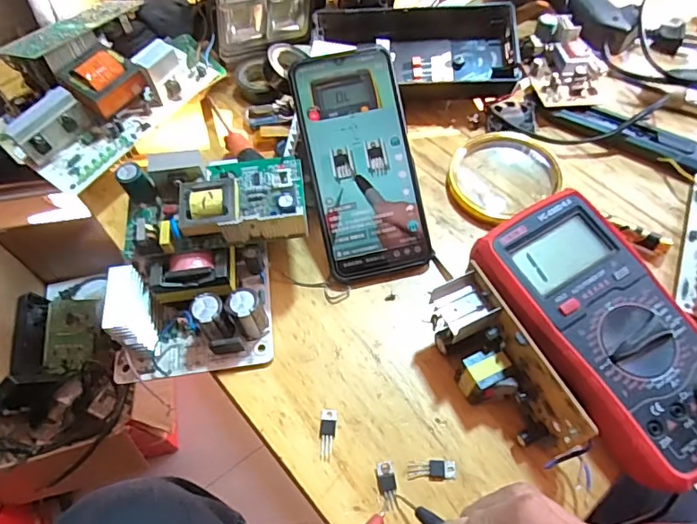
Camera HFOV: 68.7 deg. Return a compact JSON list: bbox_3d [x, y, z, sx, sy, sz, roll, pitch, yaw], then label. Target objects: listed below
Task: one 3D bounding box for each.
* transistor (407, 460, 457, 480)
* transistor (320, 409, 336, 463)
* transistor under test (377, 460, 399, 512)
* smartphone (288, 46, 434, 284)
[{"bbox_3d":[0.052,0.129,0.315,0.030,0.004,0.011,0,60,3],"label":"transistor"},{"bbox_3d":[-0.013,0.111,0.329,0.010,0.004,0.031,-1,60,2],"label":"transistor"},{"bbox_3d":[0.024,0.137,0.312,0.010,0.004,0.027,-8,68,-2],"label":"transistor under test"},{"bbox_3d":[0.010,-0.071,0.377,0.076,0.005,0.162,-12,92,-5],"label":"smartphone"}]

